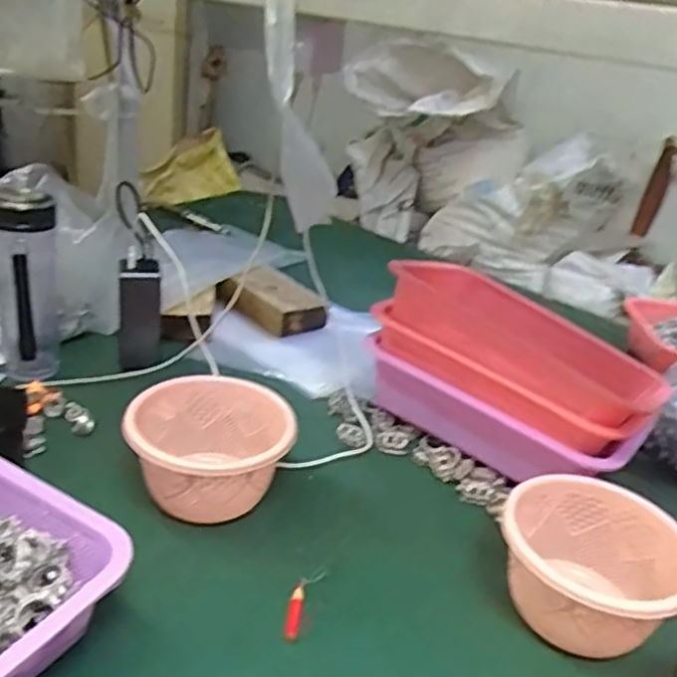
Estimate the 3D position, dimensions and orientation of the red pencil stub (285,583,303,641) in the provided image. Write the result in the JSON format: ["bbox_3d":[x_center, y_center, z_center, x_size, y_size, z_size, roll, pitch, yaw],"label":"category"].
[{"bbox_3d":[-0.035,0.214,0.534,0.010,0.006,0.056,8,26,2],"label":"red pencil stub"}]

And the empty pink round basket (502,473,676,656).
[{"bbox_3d":[0.211,0.196,0.564,0.136,0.097,0.143,5,26,-3],"label":"empty pink round basket"}]

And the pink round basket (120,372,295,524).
[{"bbox_3d":[-0.119,0.108,0.635,0.144,0.089,0.138,5,26,-3],"label":"pink round basket"}]

